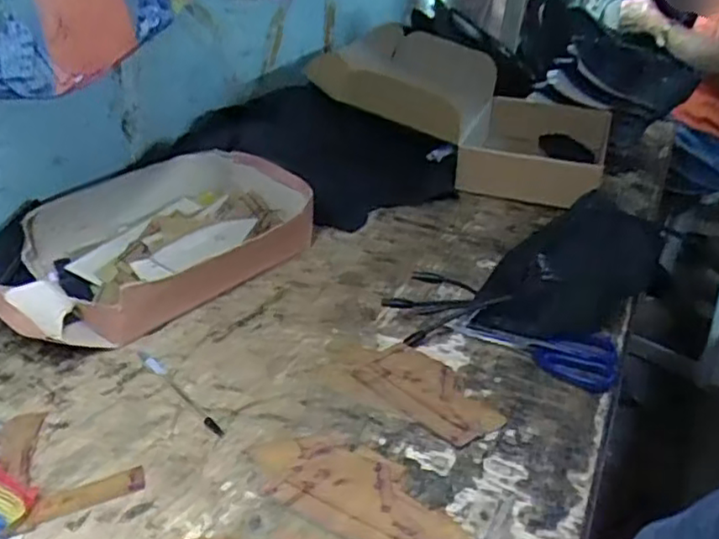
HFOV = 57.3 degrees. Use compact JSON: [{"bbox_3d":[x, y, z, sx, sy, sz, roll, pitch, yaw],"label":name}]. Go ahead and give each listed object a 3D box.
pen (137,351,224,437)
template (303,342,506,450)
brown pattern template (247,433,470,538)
[{"bbox_3d":[-0.165,0.111,0.605,0.012,0.008,0.137,-25,42,-38],"label":"pen"},{"bbox_3d":[0.048,0.109,0.630,0.176,0.011,0.087,20,35,24],"label":"template"},{"bbox_3d":[0.000,0.175,0.524,0.177,0.005,0.085,19,35,23],"label":"brown pattern template"}]

